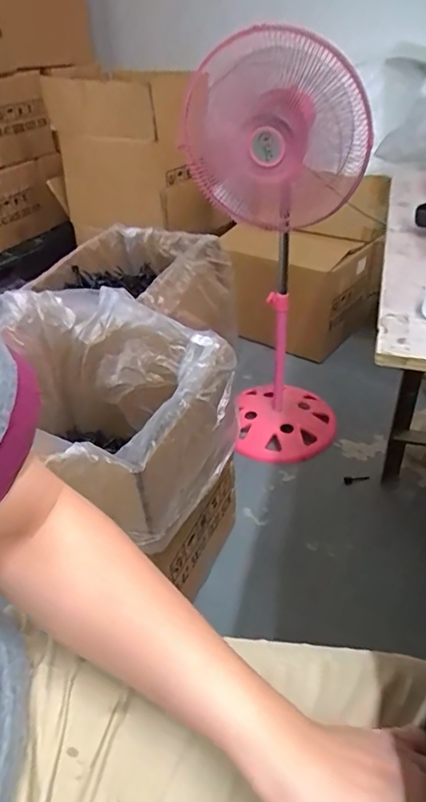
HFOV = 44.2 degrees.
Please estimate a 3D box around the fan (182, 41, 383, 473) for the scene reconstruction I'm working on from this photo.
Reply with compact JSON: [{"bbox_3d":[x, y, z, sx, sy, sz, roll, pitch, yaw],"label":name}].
[{"bbox_3d":[0.129,-0.264,1.155,0.333,0.866,0.286,-3,38,0],"label":"fan"}]

